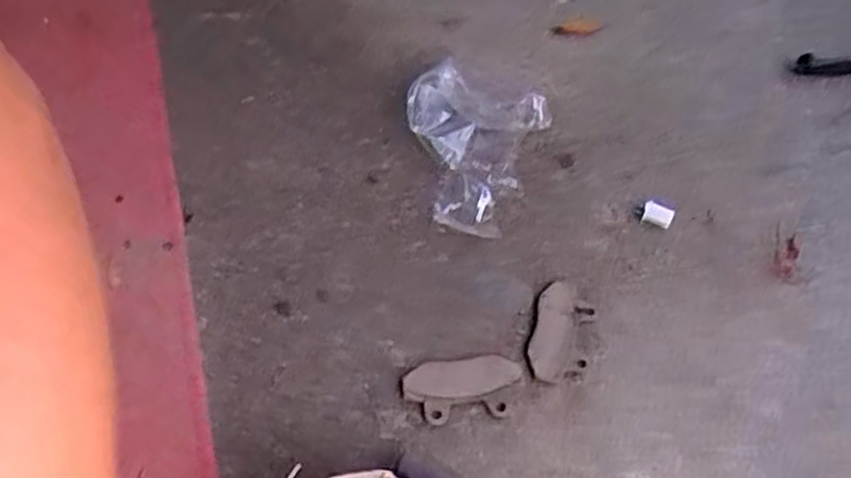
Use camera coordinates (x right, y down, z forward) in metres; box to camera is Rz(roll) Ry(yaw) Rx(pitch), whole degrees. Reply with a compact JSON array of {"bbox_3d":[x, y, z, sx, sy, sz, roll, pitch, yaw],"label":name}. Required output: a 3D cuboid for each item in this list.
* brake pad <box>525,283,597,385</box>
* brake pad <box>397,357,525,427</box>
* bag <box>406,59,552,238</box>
[{"bbox_3d":[0.089,0.060,0.467,0.037,0.004,0.070,12,55,10],"label":"brake pad"},{"bbox_3d":[0.023,0.093,0.444,0.071,0.006,0.037,-7,54,-4],"label":"brake pad"},{"bbox_3d":[0.026,-0.080,0.537,0.112,0.056,0.133,23,57,17],"label":"bag"}]

